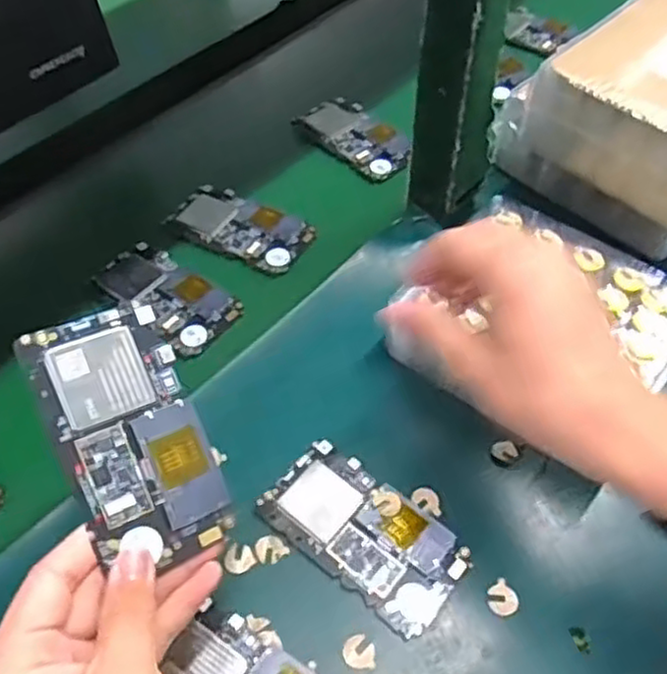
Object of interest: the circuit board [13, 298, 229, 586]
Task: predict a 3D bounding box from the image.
[{"bbox_3d":[-0.096,0.049,0.344,0.066,0.006,0.124,-22,89,-27],"label":"circuit board"}]

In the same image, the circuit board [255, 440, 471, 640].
[{"bbox_3d":[0.019,0.121,0.446,0.124,0.008,0.066,35,64,21],"label":"circuit board"}]

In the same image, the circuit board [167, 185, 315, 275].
[{"bbox_3d":[-0.080,-0.096,0.620,0.120,0.010,0.064,26,53,21],"label":"circuit board"}]

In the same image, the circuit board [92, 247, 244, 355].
[{"bbox_3d":[-0.136,-0.035,0.574,0.124,0.004,0.061,32,55,25],"label":"circuit board"}]

